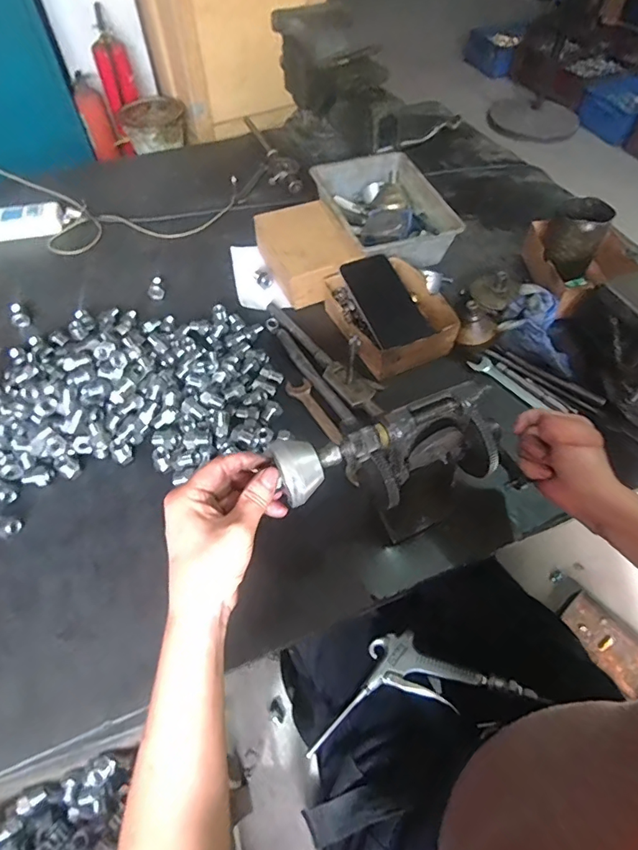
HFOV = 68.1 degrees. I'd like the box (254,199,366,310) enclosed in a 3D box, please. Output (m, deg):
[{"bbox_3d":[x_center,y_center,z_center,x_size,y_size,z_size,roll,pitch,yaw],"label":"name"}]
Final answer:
[{"bbox_3d":[-0.021,-0.275,0.739,0.117,0.066,0.188,-18,57,-12],"label":"box"}]

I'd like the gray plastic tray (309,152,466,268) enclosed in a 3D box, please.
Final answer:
[{"bbox_3d":[0.102,-0.349,0.790,0.175,0.077,0.257,-16,57,-11],"label":"gray plastic tray"}]

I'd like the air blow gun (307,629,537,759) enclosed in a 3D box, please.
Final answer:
[{"bbox_3d":[0.105,0.290,0.540,0.225,0.045,0.098,-11,56,-8],"label":"air blow gun"}]

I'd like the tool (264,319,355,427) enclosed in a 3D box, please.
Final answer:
[{"bbox_3d":[-0.017,-0.078,0.639,0.018,0.013,0.222,-26,59,-17],"label":"tool"}]

